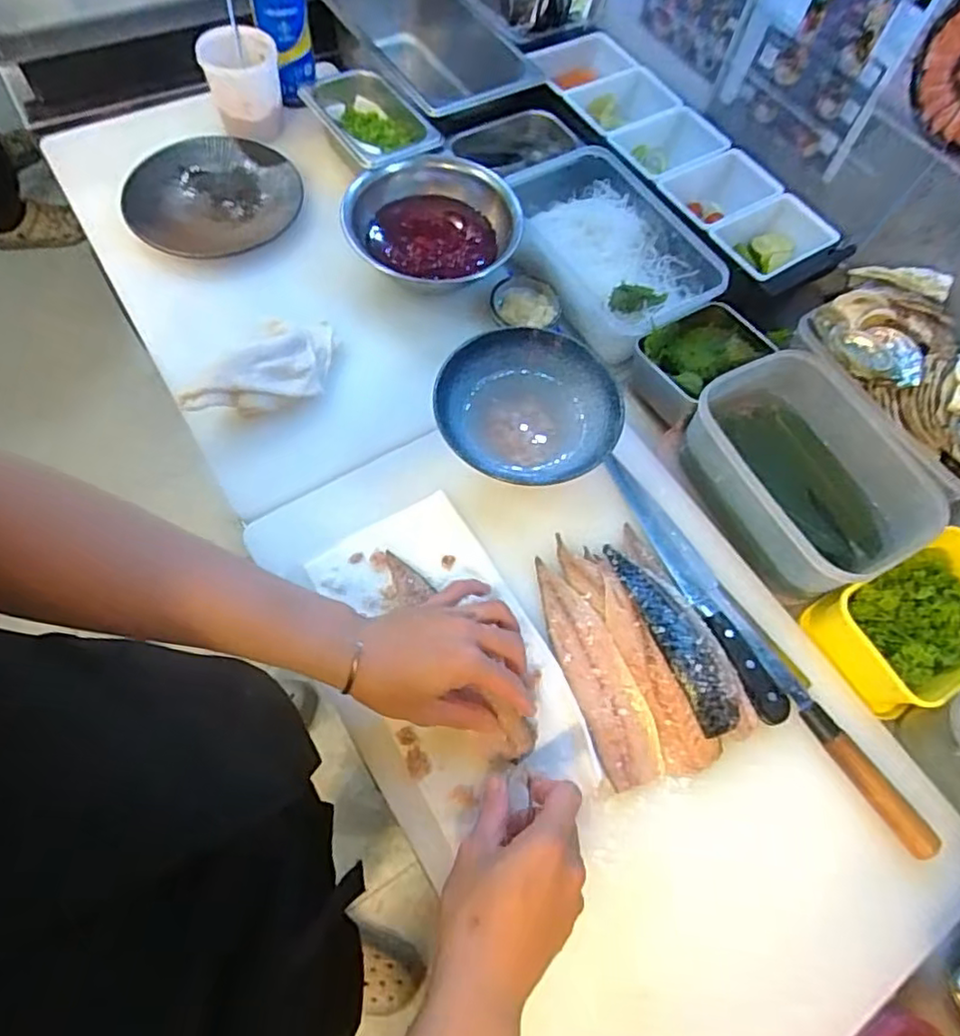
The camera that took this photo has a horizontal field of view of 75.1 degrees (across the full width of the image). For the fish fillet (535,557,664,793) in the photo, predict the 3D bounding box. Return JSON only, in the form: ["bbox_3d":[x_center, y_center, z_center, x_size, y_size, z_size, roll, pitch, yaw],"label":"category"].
[{"bbox_3d":[0.099,0.129,0.544,0.053,0.017,0.201,-17,69,-13],"label":"fish fillet"}]

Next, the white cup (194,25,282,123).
[{"bbox_3d":[-0.292,-0.538,0.771,0.089,0.075,0.089,-16,69,-13],"label":"white cup"}]

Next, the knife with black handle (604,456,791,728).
[{"bbox_3d":[0.203,0.058,0.589,0.043,0.023,0.274,-21,70,-14],"label":"knife with black handle"}]

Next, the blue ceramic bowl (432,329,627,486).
[{"bbox_3d":[0.047,-0.104,0.611,0.172,0.060,0.171,2,66,-5],"label":"blue ceramic bowl"}]

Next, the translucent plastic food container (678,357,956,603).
[{"bbox_3d":[0.317,-0.046,0.616,0.167,0.086,0.223,-31,72,-17],"label":"translucent plastic food container"}]

